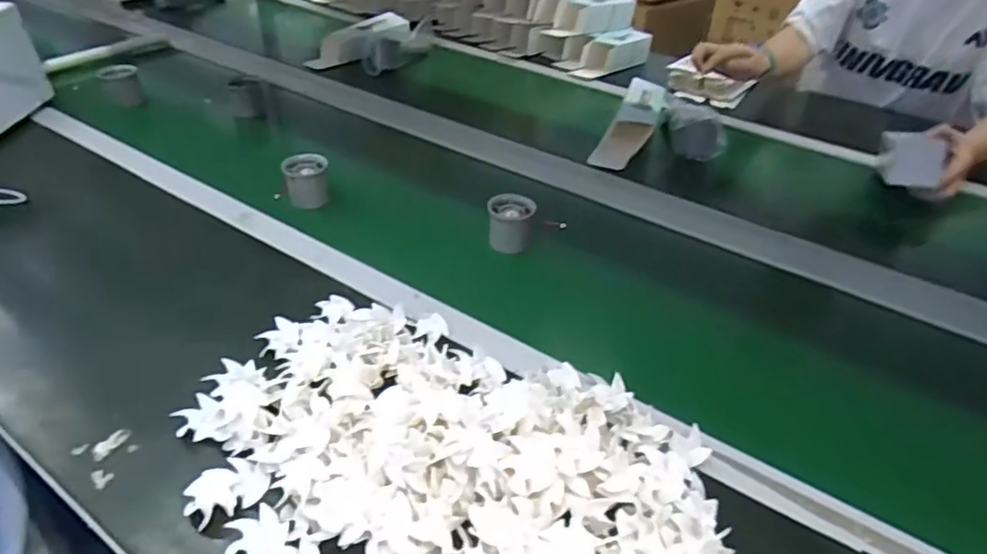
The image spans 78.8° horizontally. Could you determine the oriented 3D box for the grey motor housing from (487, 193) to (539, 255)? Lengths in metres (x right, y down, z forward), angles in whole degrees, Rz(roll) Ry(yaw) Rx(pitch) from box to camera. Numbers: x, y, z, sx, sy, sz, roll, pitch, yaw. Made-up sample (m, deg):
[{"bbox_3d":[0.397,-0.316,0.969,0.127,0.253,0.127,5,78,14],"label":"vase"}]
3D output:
[{"bbox_3d":[0.021,-0.064,0.723,0.056,0.056,0.045,7,38,5],"label":"grey motor housing"}]

